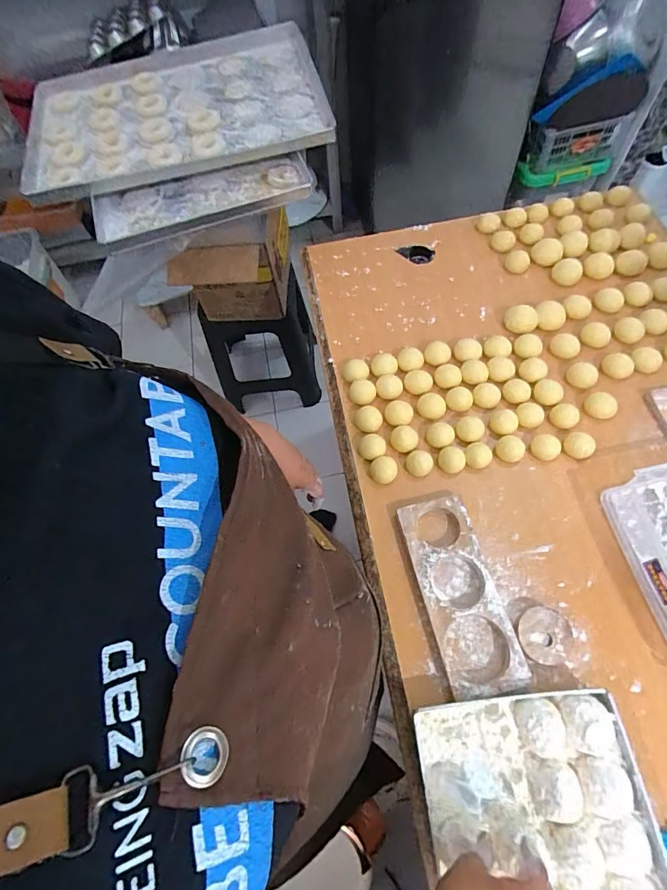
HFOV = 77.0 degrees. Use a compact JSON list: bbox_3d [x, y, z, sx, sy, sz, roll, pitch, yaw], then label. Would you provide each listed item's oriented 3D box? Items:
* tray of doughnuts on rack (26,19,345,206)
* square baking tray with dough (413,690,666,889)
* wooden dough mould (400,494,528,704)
[{"bbox_3d":[-0.331,-0.713,0.879,0.605,0.045,0.444,-13,64,-2],"label":"tray of doughnuts on rack"},{"bbox_3d":[0.217,0.403,0.438,0.222,0.040,0.236,-8,63,-1],"label":"square baking tray with dough"},{"bbox_3d":[0.165,0.192,0.559,0.095,0.025,0.243,-13,64,-2],"label":"wooden dough mould"}]

